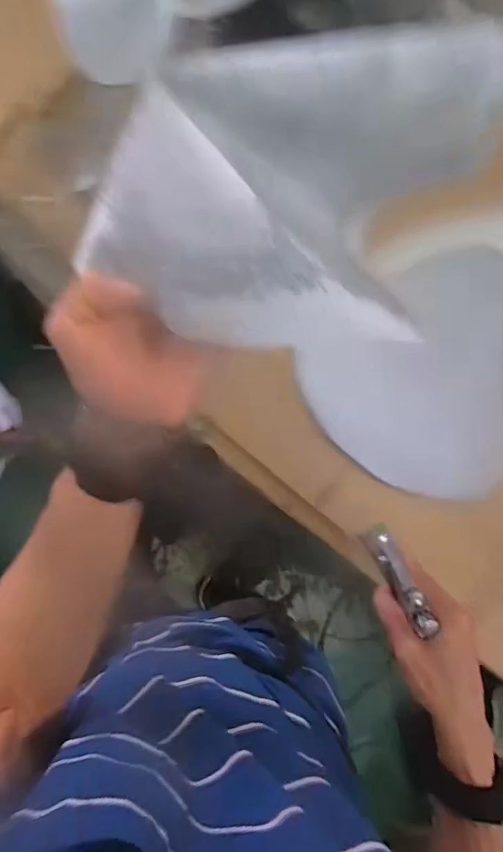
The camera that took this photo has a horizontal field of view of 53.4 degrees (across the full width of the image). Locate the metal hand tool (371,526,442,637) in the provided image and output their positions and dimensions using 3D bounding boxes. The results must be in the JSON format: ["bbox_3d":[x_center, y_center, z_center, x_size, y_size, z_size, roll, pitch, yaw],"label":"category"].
[{"bbox_3d":[0.133,0.135,0.449,0.021,0.014,0.097,-21,59,-3],"label":"metal hand tool"}]

